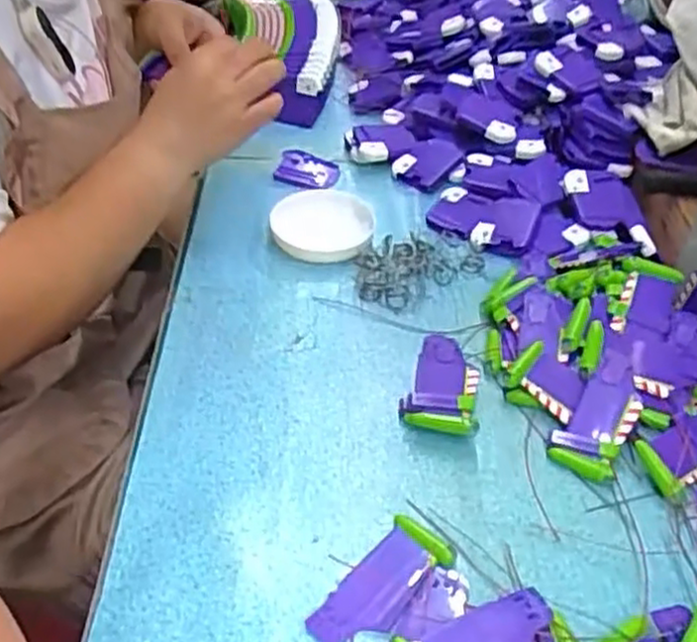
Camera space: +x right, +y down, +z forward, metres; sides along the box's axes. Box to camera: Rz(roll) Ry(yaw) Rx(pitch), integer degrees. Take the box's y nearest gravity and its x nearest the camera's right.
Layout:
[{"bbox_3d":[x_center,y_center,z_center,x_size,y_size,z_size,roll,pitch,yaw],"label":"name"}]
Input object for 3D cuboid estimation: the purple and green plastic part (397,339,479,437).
[{"bbox_3d":[0.066,0.040,0.533,0.051,0.022,0.097,7,43,4],"label":"purple and green plastic part"}]

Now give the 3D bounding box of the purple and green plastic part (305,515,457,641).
[{"bbox_3d":[0.020,0.149,0.419,0.040,0.008,0.088,30,49,26],"label":"purple and green plastic part"}]

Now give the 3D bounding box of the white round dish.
[{"bbox_3d":[-0.023,-0.089,0.671,0.089,0.020,0.103,6,43,3],"label":"white round dish"}]

